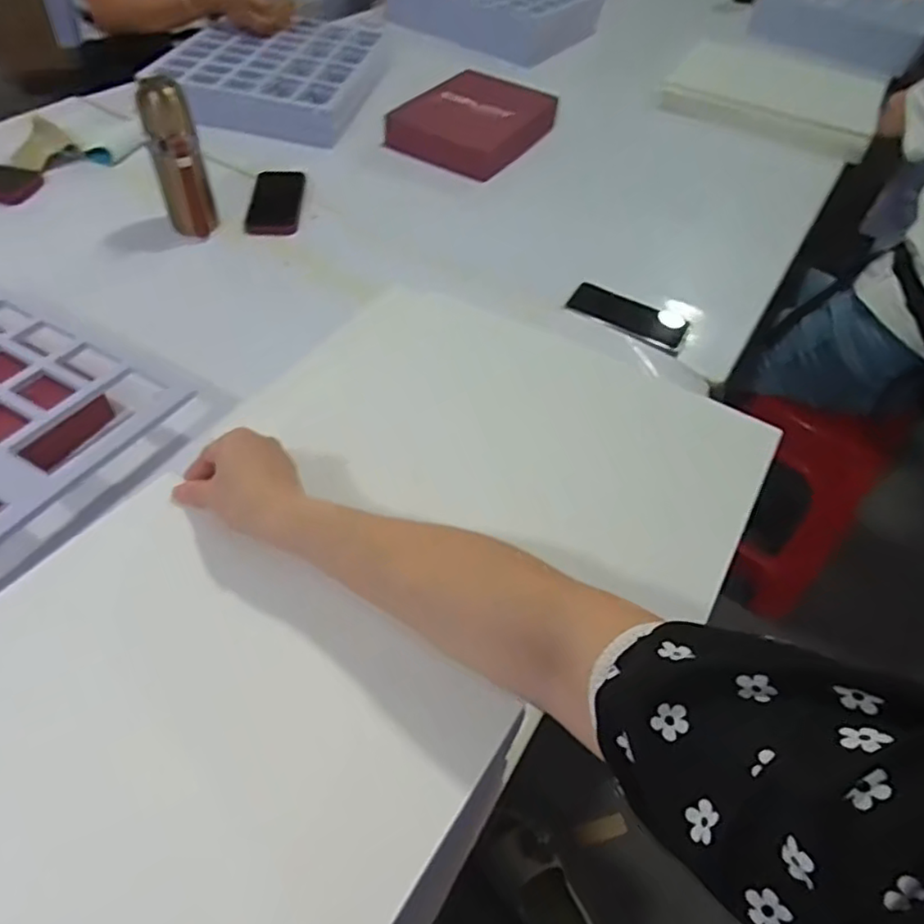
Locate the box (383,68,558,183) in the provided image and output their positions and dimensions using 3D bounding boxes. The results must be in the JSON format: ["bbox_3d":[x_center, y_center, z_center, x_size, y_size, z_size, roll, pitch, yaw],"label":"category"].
[{"bbox_3d":[0.033,-0.628,1.163,0.234,0.071,0.305,25,51,15],"label":"box"}]

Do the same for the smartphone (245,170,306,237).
[{"bbox_3d":[-0.283,-0.397,0.965,0.073,0.010,0.177,0,49,-6],"label":"smartphone"}]

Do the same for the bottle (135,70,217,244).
[{"bbox_3d":[-0.378,-0.399,0.852,0.065,0.192,0.053,-15,53,-18],"label":"bottle"}]

